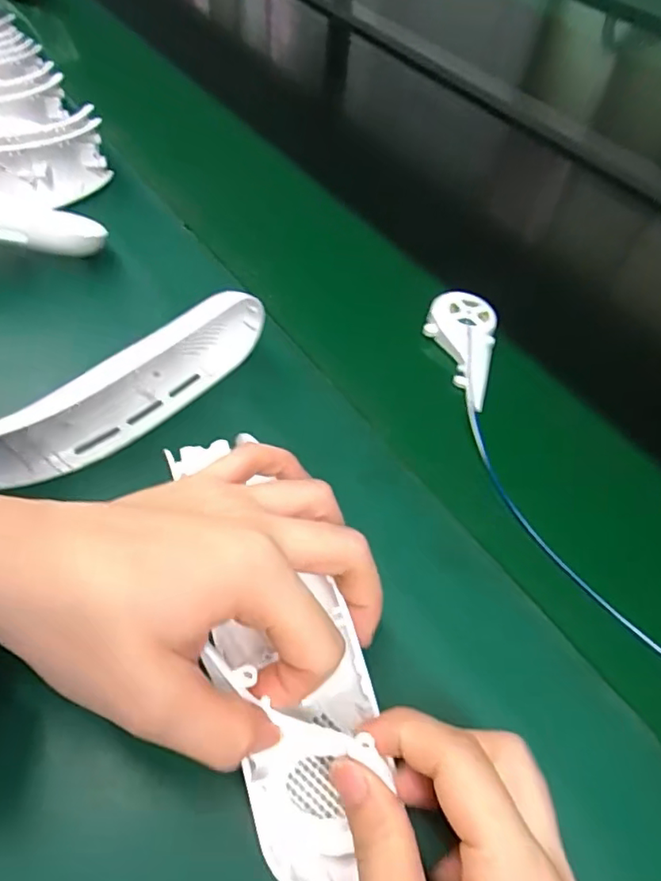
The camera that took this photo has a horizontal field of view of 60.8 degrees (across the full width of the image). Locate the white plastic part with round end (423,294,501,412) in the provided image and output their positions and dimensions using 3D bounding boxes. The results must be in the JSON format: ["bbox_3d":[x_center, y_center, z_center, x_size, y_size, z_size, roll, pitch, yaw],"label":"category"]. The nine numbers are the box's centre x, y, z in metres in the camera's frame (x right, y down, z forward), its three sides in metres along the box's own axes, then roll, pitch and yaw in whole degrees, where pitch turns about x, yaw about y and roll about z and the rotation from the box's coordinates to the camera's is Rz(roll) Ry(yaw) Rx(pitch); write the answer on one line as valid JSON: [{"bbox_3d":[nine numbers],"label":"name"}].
[{"bbox_3d":[0.091,-0.062,0.378,0.045,0.013,0.093,-4,67,-8],"label":"white plastic part with round end"}]

